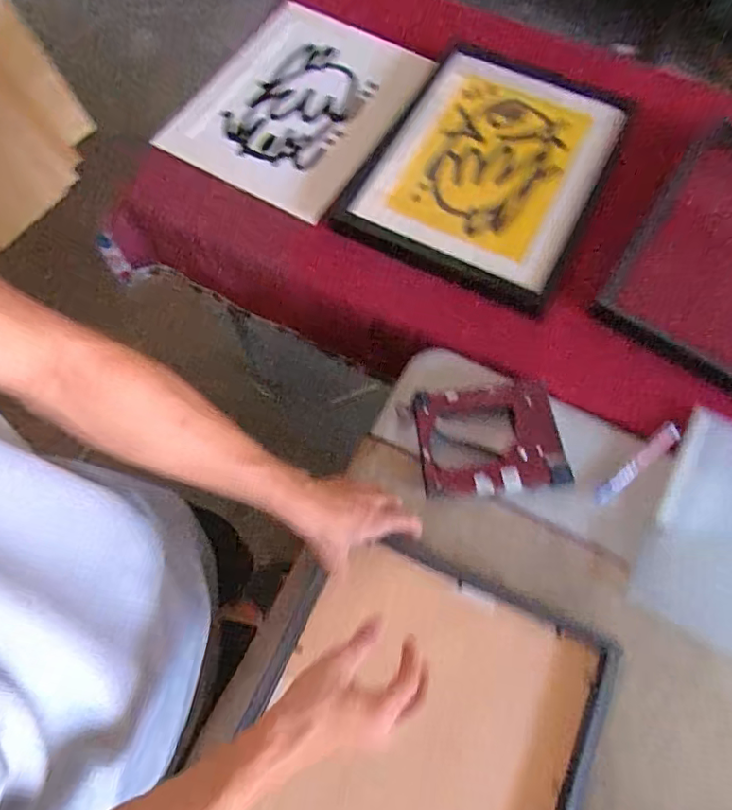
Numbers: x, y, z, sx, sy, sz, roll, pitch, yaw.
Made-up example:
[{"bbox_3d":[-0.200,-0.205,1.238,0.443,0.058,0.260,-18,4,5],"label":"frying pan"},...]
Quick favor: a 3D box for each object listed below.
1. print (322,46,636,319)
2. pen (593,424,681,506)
[{"bbox_3d":[0.170,-0.345,0.746,0.318,0.045,0.406,26,71,9],"label":"print"},{"bbox_3d":[0.309,0.068,0.602,0.131,0.012,0.019,-37,74,-14],"label":"pen"}]

